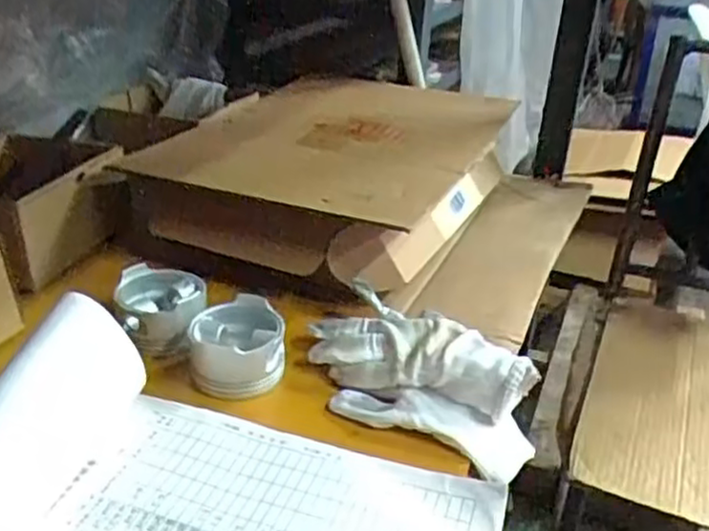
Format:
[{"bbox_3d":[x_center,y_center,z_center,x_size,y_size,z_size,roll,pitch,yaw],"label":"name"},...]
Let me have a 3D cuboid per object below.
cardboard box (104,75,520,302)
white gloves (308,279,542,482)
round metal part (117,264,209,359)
[{"bbox_3d":[-0.027,-0.116,0.859,0.332,0.112,0.422,13,29,15],"label":"cardboard box"},{"bbox_3d":[0.054,0.085,0.591,0.206,0.066,0.134,21,35,26],"label":"white gloves"},{"bbox_3d":[-0.167,0.038,0.628,0.084,0.046,0.077,29,39,35],"label":"round metal part"}]

